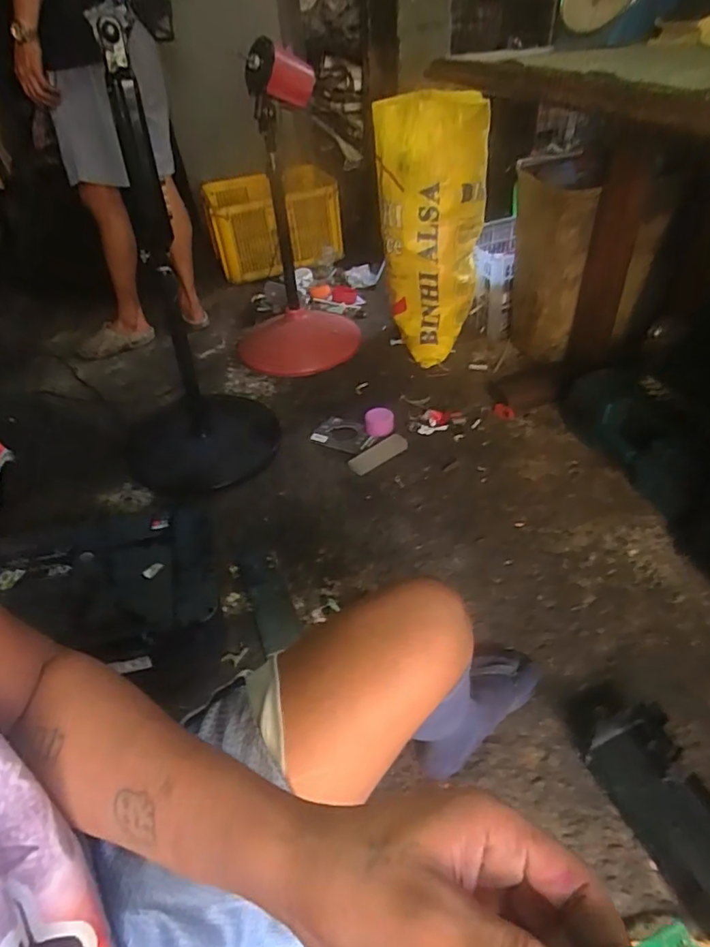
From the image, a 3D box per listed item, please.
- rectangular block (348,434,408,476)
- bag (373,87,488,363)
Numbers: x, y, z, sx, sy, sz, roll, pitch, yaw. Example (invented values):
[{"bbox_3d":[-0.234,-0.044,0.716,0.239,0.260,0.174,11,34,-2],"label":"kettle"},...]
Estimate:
[{"bbox_3d":[0.057,-0.045,1.310,0.150,0.012,0.053,-28,71,-9],"label":"rectangular block"},{"bbox_3d":[0.196,-0.628,1.473,0.276,0.626,0.203,0,41,4],"label":"bag"}]

